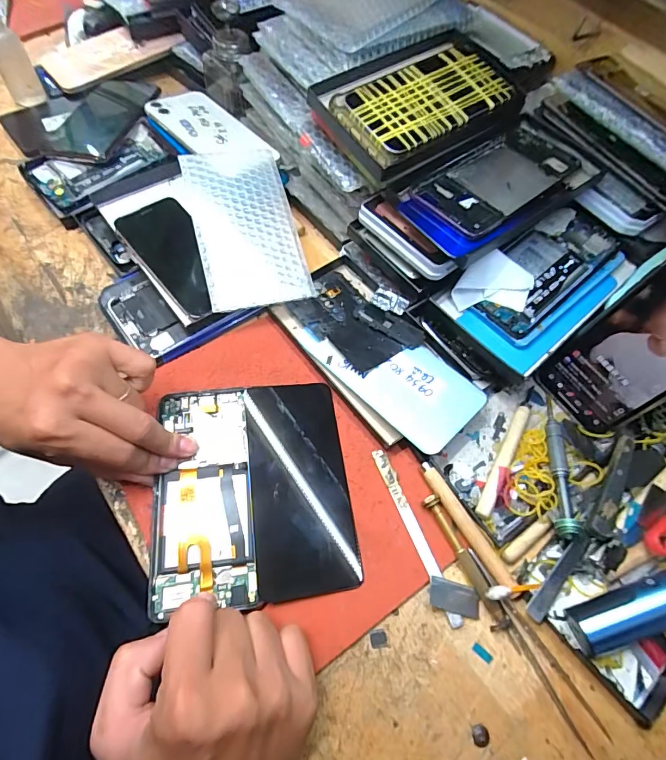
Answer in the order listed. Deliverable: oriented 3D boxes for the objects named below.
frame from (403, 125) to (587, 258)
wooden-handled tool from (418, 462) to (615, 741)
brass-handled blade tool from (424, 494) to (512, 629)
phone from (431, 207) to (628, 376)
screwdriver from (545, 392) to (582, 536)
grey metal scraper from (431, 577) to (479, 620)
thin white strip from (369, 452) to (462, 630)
[{"bbox_3d":[0.137,-0.165,0.358,0.171,0.012,0.074,-36,69,-19],"label":"frame"},{"bbox_3d":[0.120,0.143,0.291,0.012,0.010,0.191,-27,68,-16],"label":"wooden-handled tool"},{"bbox_3d":[0.095,0.127,0.296,0.015,0.013,0.096,-23,67,-14],"label":"brass-handled blade tool"},{"bbox_3d":[0.187,-0.089,0.371,0.172,0.010,0.095,-37,71,-20],"label":"phone"},{"bbox_3d":[0.176,0.063,0.329,0.015,0.015,0.126,13,52,3],"label":"screwdriver"},{"bbox_3d":[0.085,0.150,0.289,0.037,0.004,0.019,22,61,-11],"label":"grey metal scraper"},{"bbox_3d":[0.061,0.112,0.307,0.010,0.004,0.130,-20,66,-13],"label":"thin white strip"}]

